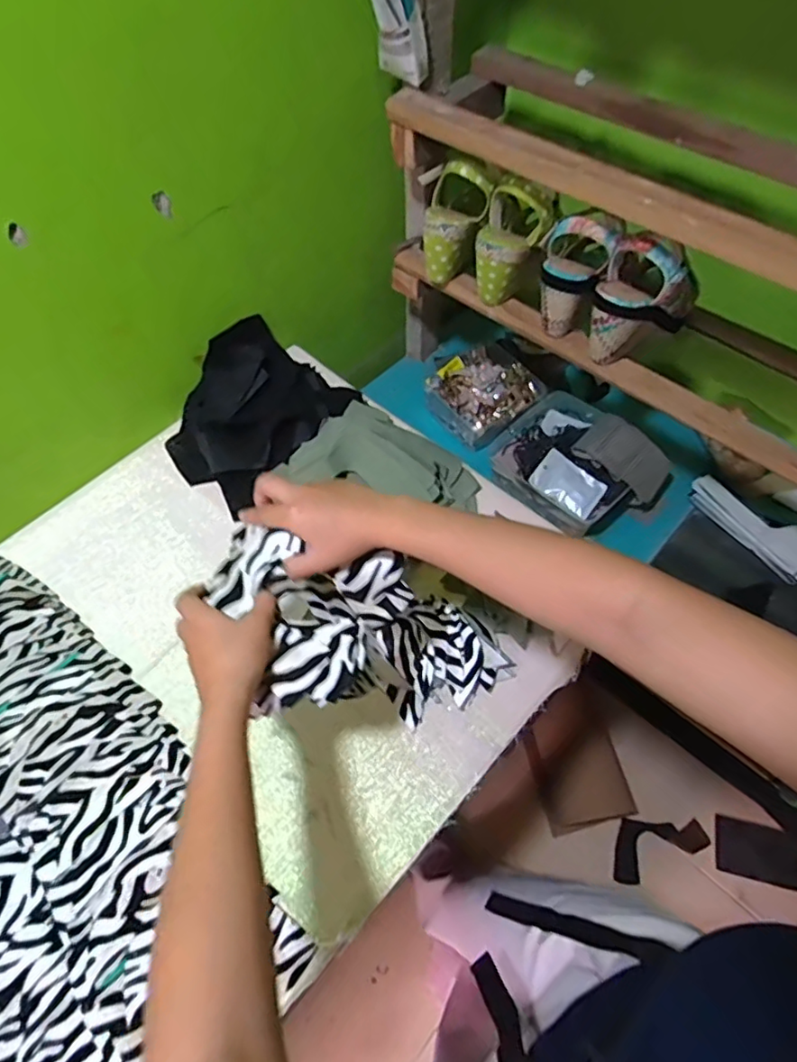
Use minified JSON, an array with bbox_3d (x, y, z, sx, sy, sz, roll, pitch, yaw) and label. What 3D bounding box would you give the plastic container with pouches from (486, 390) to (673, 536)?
[{"bbox_3d":[0.265,-0.107,0.882,0.198,0.069,0.224,-39,66,-22],"label":"plastic container with pouches"}]

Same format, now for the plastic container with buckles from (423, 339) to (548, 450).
[{"bbox_3d":[0.137,-0.231,0.971,0.160,0.064,0.168,-33,63,-19],"label":"plastic container with buckles"}]

